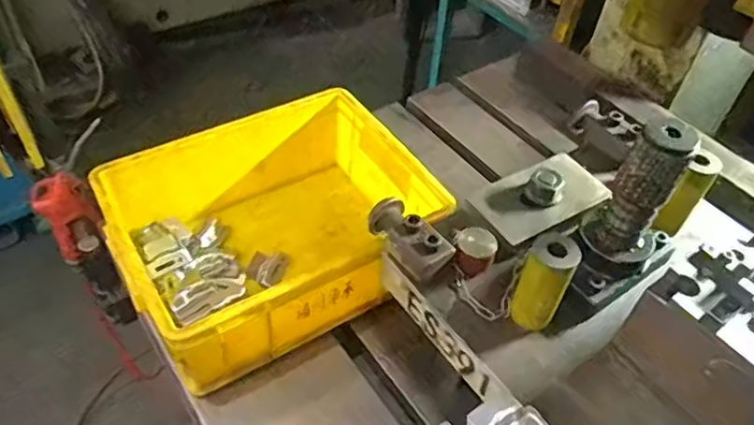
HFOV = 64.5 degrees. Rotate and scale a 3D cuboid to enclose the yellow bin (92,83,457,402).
[{"bbox_3d":[-0.121,0.015,0.704,0.334,0.121,0.256,-25,54,-26],"label":"yellow bin"}]

